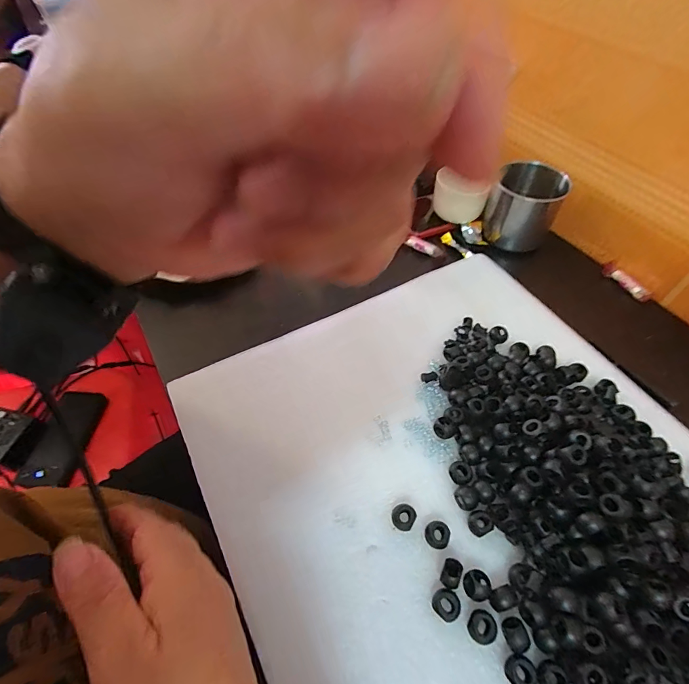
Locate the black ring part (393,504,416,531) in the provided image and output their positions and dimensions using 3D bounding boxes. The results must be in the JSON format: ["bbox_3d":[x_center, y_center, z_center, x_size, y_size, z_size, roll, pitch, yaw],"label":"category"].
[{"bbox_3d":[0.043,0.128,0.285,0.017,0.008,0.017,0,55,-1],"label":"black ring part"}]

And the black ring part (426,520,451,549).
[{"bbox_3d":[0.066,0.137,0.278,0.016,0.009,0.017,0,55,-1],"label":"black ring part"}]

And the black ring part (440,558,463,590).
[{"bbox_3d":[0.072,0.156,0.262,0.014,0.013,0.018,23,58,14],"label":"black ring part"}]

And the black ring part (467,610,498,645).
[{"bbox_3d":[0.087,0.180,0.246,0.016,0.009,0.017,0,55,-1],"label":"black ring part"}]

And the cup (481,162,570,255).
[{"bbox_3d":[0.214,-0.164,0.472,0.080,0.077,0.072,24,58,15],"label":"cup"}]

